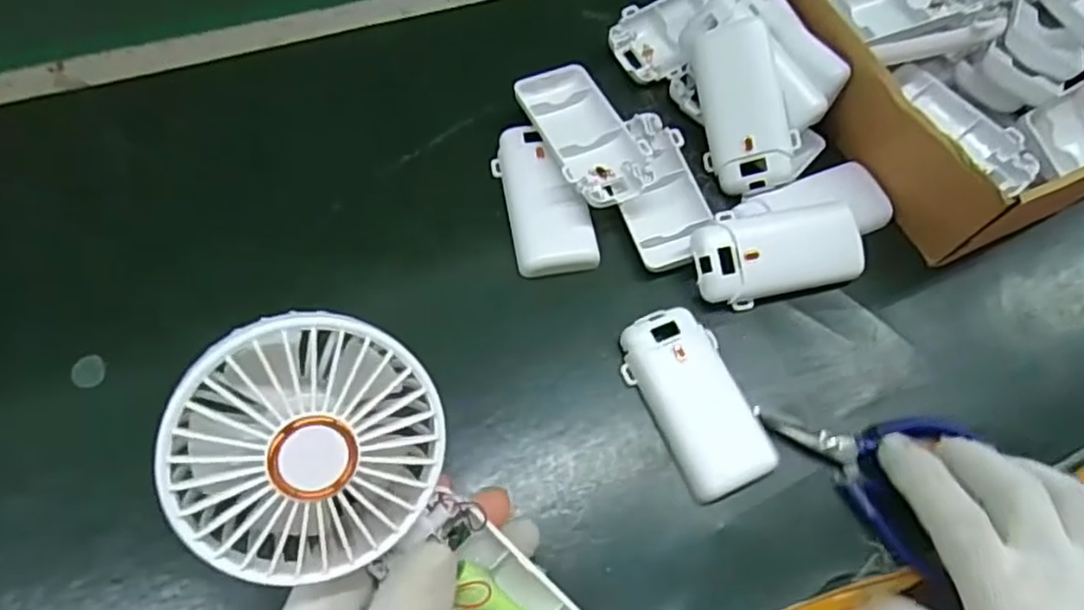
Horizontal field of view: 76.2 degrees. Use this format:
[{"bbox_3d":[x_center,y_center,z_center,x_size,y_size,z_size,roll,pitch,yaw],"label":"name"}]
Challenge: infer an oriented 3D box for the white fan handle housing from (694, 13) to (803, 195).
[{"bbox_3d":[0.116,-0.113,0.397,0.042,0.030,0.093,-14,93,-10],"label":"white fan handle housing"}]

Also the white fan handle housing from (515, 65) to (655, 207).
[{"bbox_3d":[0.024,-0.096,0.395,0.049,0.018,0.098,-26,68,-15],"label":"white fan handle housing"}]

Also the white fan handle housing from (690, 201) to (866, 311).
[{"bbox_3d":[0.126,-0.029,0.371,0.091,0.027,0.045,-12,65,-10],"label":"white fan handle housing"}]

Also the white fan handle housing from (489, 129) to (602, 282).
[{"bbox_3d":[0.001,-0.060,0.384,0.044,0.018,0.089,-12,65,-9],"label":"white fan handle housing"}]

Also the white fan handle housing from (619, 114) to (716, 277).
[{"bbox_3d":[0.066,-0.064,0.388,0.042,0.020,0.095,-10,65,-9],"label":"white fan handle housing"}]

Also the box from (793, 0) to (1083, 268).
[{"bbox_3d":[0.258,-0.157,0.427,0.201,0.071,0.227,-25,68,-15],"label":"box"}]

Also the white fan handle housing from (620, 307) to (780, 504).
[{"bbox_3d":[0.076,0.046,0.342,0.046,0.013,0.093,-21,67,-13],"label":"white fan handle housing"}]

